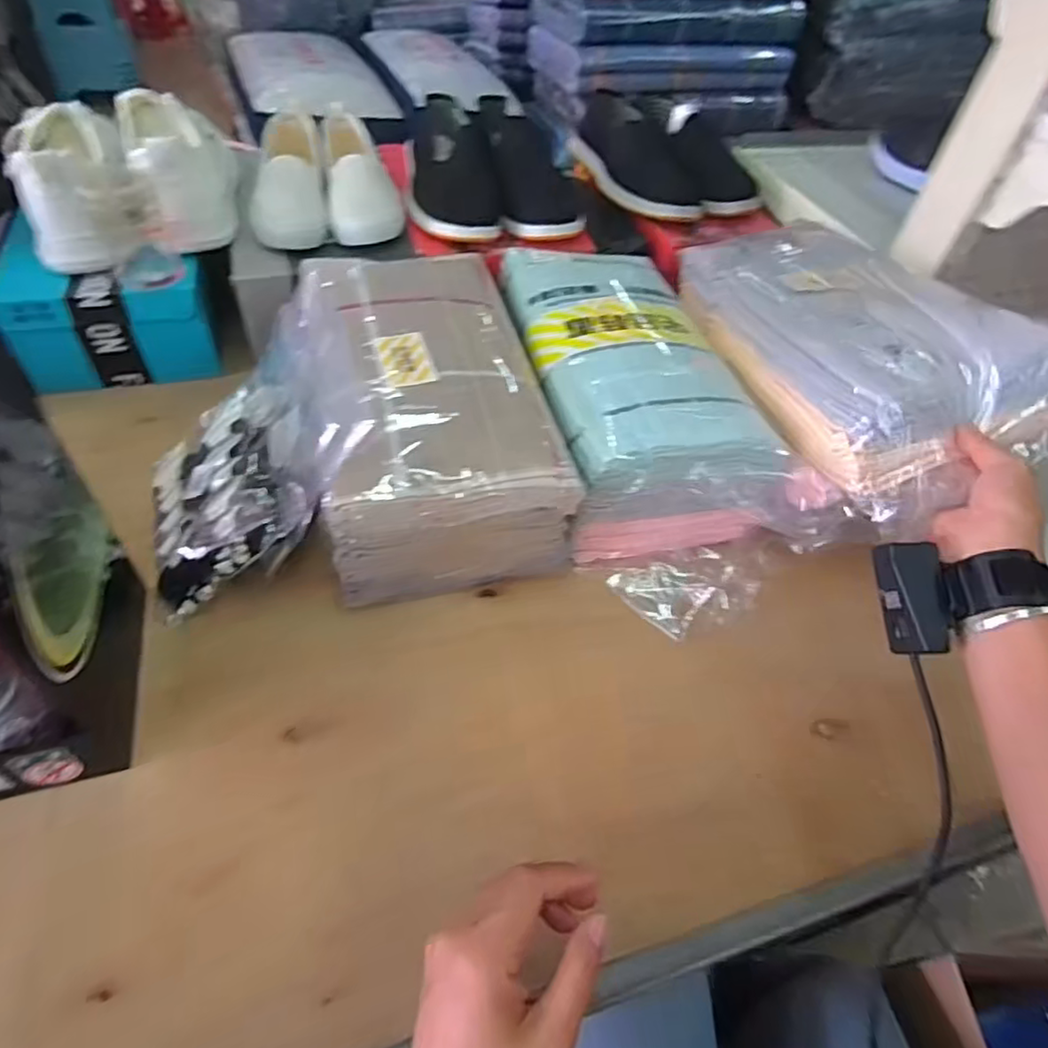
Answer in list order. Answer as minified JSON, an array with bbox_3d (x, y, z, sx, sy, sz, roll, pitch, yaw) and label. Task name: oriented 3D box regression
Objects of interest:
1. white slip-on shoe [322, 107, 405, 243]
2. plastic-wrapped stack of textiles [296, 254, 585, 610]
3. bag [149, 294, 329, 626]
[{"bbox_3d":[-0.187,-0.401,0.728,0.076,0.060,0.219,-7,50,-13],"label":"white slip-on shoe"},{"bbox_3d":[-0.081,-0.105,0.558,0.185,0.120,0.313,-8,51,-13],"label":"plastic-wrapped stack of textiles"},{"bbox_3d":[-0.231,-0.056,0.516,0.156,0.125,0.211,-14,52,-17],"label":"bag"}]

